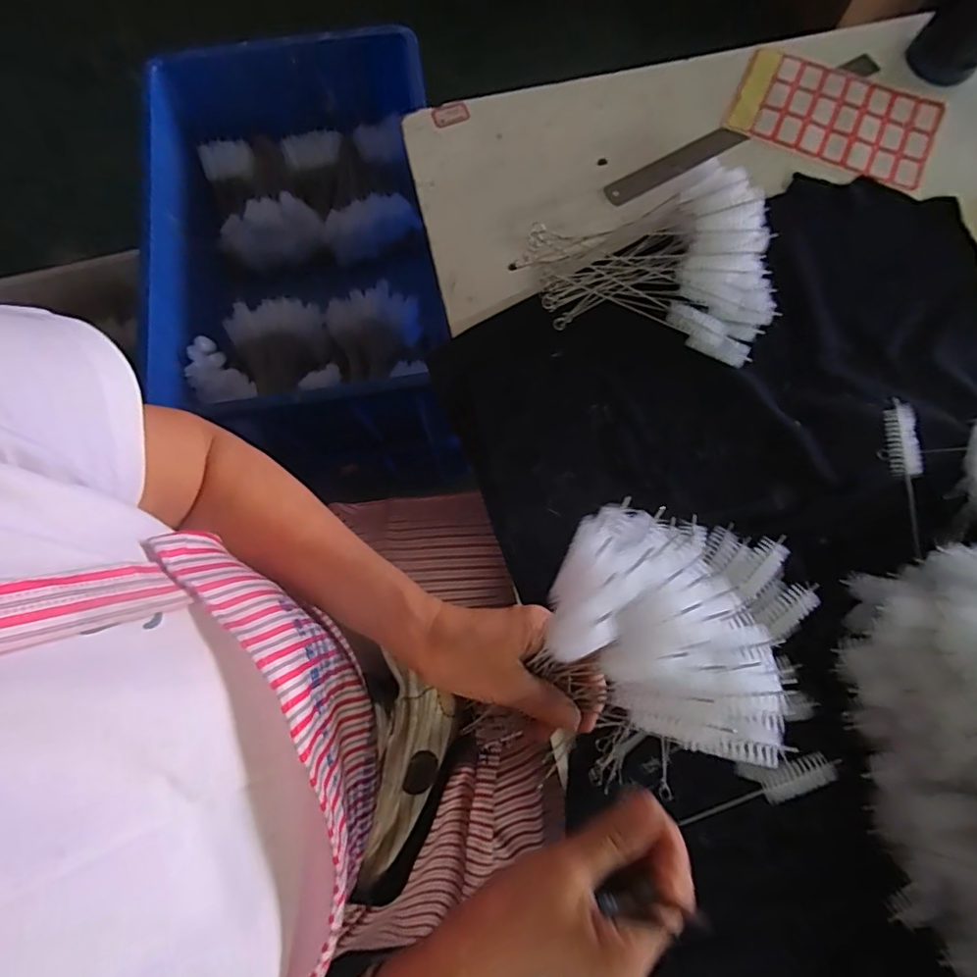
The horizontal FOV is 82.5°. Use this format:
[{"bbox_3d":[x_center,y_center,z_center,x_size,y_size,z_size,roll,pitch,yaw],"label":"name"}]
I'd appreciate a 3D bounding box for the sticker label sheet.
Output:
[{"bbox_3d":[0.349,-0.377,0.564,0.196,0.004,0.115,22,77,5],"label":"sticker label sheet"}]

